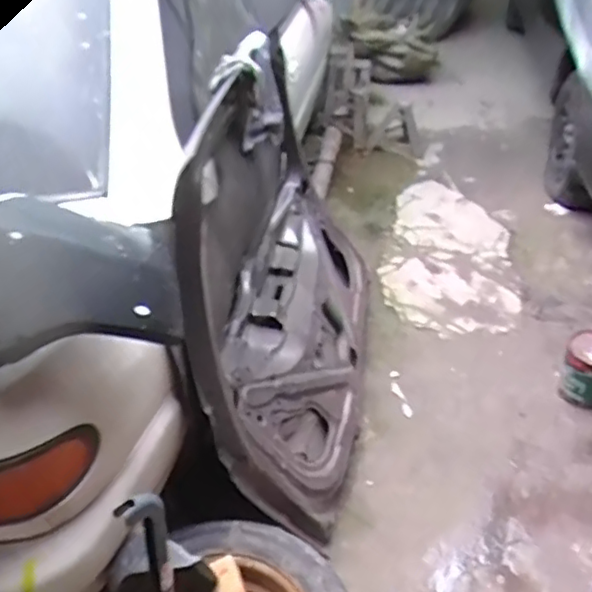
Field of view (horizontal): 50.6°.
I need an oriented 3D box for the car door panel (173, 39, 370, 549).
[{"bbox_3d":[-0.048,-0.106,1.808,0.235,1.105,1.154,-8,32,19],"label":"car door panel"}]

